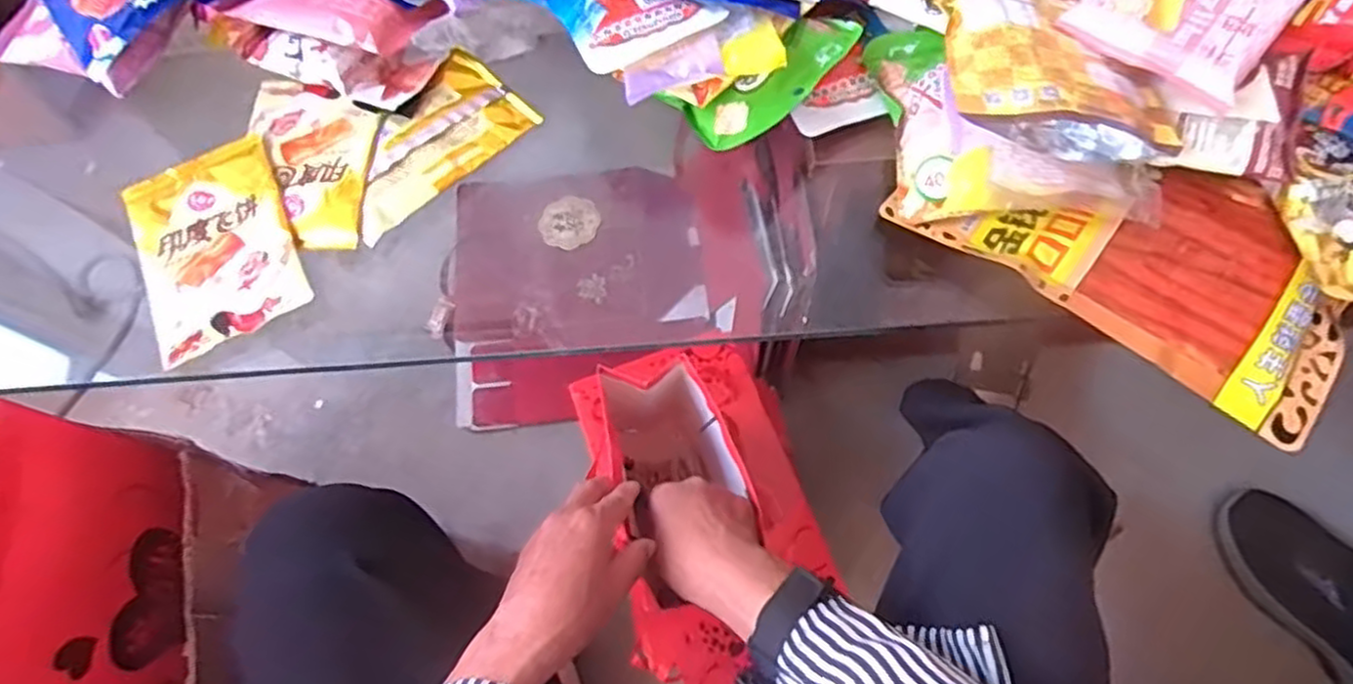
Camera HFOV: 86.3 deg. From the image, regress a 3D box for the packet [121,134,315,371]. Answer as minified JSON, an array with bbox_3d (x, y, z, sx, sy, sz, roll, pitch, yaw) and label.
[{"bbox_3d":[-0.320,-0.067,0.500,0.108,0.020,0.154,-26,68,-8],"label":"packet"}]

